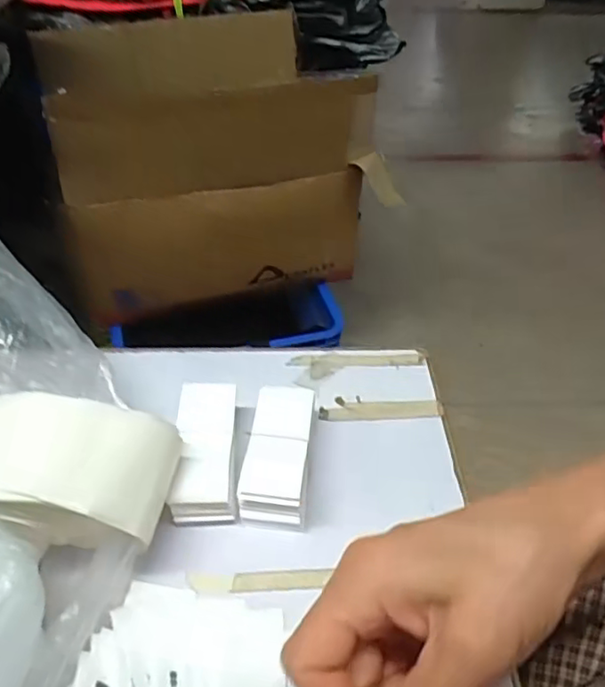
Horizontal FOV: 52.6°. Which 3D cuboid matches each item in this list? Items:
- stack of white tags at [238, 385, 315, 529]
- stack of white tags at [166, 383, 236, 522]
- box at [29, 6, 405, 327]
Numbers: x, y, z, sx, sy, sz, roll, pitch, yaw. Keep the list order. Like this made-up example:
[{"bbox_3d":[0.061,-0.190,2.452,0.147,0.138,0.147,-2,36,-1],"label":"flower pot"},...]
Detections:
[{"bbox_3d":[-0.013,0.061,0.333,0.032,0.029,0.081,4,43,3],"label":"stack of white tags"},{"bbox_3d":[-0.052,0.060,0.333,0.031,0.027,0.081,-2,43,-4],"label":"stack of white tags"},{"bbox_3d":[-0.188,-0.383,1.199,0.523,0.371,0.487,-12,45,-14],"label":"box"}]

